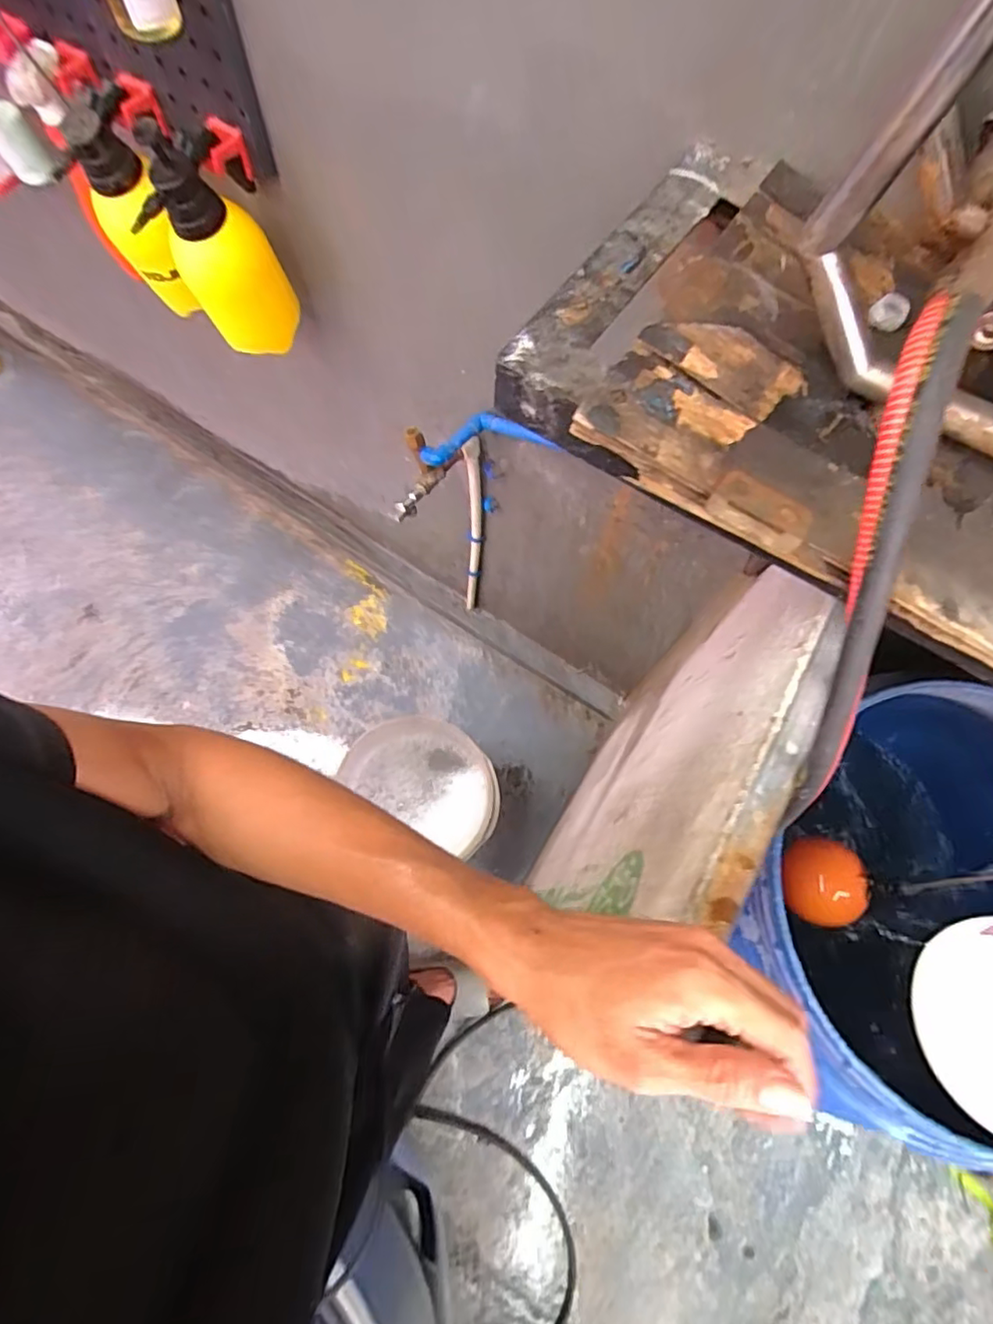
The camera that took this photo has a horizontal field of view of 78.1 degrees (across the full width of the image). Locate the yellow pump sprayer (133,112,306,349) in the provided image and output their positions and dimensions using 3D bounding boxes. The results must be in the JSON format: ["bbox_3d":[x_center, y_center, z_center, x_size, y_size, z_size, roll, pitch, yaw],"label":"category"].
[{"bbox_3d":[-0.379,-0.556,0.834,0.144,0.286,0.102,-34,74,-14],"label":"yellow pump sprayer"}]

